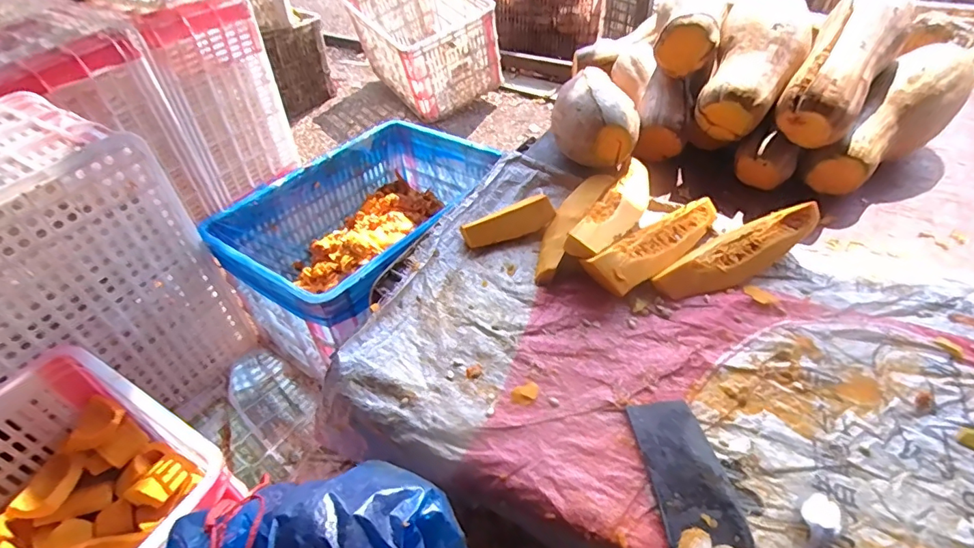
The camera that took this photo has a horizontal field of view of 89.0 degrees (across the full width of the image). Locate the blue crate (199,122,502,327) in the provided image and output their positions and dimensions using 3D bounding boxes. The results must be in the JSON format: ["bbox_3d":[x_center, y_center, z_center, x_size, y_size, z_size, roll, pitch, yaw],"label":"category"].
[{"bbox_3d":[-0.202,-0.090,0.981,0.397,0.194,0.543,27,52,26],"label":"blue crate"}]

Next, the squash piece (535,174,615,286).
[{"bbox_3d":[0.121,-0.075,0.718,0.055,0.043,0.231,21,50,22],"label":"squash piece"}]

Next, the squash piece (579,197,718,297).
[{"bbox_3d":[0.232,-0.041,0.669,0.238,0.041,0.057,-30,51,-25],"label":"squash piece"}]

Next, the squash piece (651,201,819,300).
[{"bbox_3d":[0.328,-0.031,0.655,0.233,0.060,0.067,-21,48,-17],"label":"squash piece"}]

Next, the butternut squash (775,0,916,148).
[{"bbox_3d":[0.552,-0.333,0.754,0.111,0.090,0.324,30,73,28],"label":"butternut squash"}]

